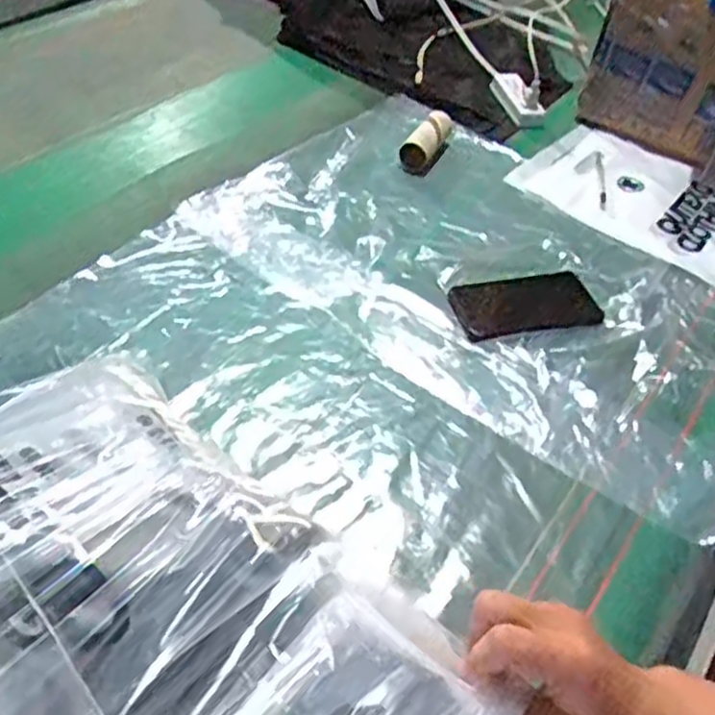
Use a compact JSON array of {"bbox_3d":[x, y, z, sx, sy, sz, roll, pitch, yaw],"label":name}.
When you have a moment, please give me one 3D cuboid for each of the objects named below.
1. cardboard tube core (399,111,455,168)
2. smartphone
[{"bbox_3d":[0.096,-0.292,1.009,0.047,0.038,0.098,27,50,17],"label":"cardboard tube core"},{"bbox_3d":[0.187,-0.057,0.833,0.164,0.015,0.080,-10,50,-16],"label":"smartphone"}]

